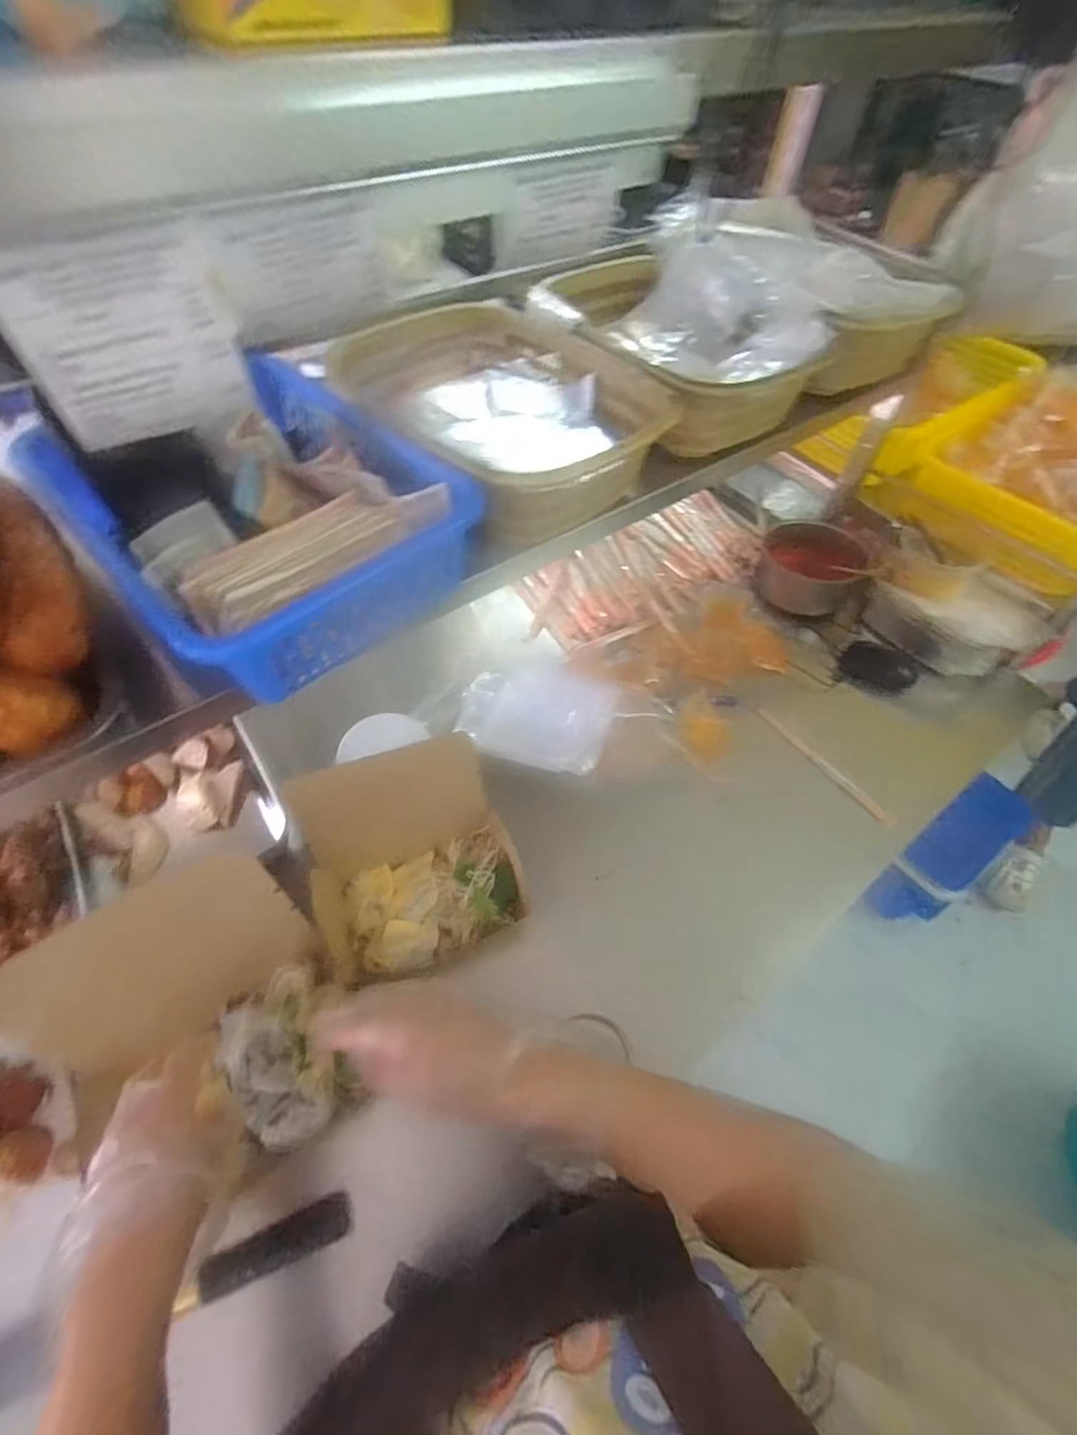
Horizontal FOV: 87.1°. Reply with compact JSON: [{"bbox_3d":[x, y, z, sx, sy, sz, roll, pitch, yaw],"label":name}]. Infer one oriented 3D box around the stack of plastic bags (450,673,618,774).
[{"bbox_3d":[-0.004,-0.009,0.736,0.192,0.031,0.145,18,56,10],"label":"stack of plastic bags"}]

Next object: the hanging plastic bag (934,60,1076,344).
[{"bbox_3d":[0.540,-0.528,0.576,0.181,0.219,0.081,9,55,4],"label":"hanging plastic bag"}]

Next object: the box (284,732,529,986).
[{"bbox_3d":[-0.137,0.138,0.578,0.212,0.120,0.204,-20,58,-16],"label":"box"}]

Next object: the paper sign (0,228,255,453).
[{"bbox_3d":[-0.168,-0.157,0.240,0.081,0.066,0.009,-32,62,-22],"label":"paper sign"}]

